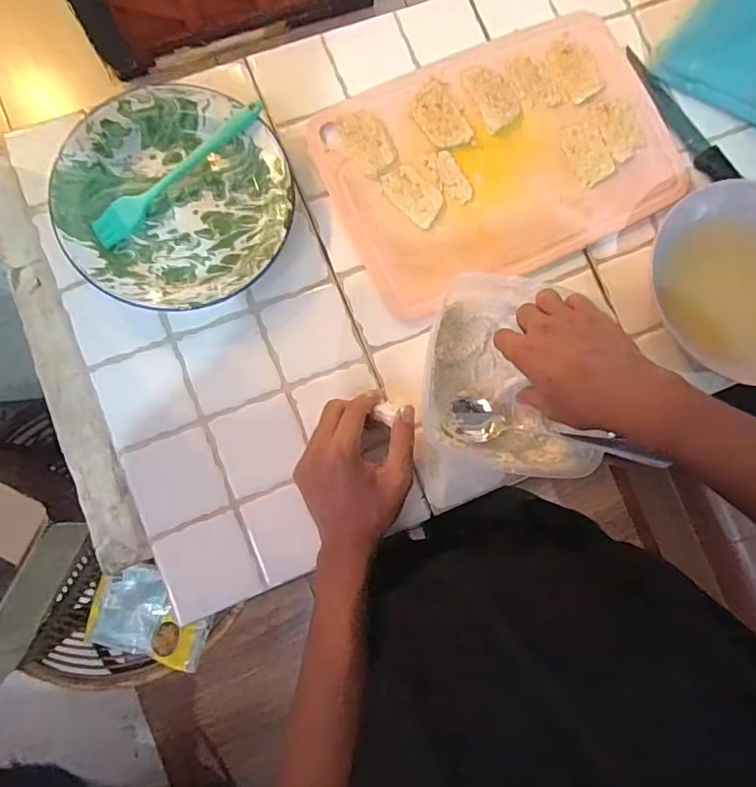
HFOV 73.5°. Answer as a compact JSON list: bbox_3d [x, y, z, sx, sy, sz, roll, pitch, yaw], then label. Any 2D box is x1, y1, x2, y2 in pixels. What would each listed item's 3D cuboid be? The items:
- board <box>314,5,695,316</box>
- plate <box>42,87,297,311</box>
[{"bbox_3d":[0.125,-0.242,0.515,0.342,0.014,0.232,-24,86,-6],"label":"board"},{"bbox_3d":[-0.188,-0.181,0.477,0.208,0.035,0.204,0,84,-4],"label":"plate"}]

